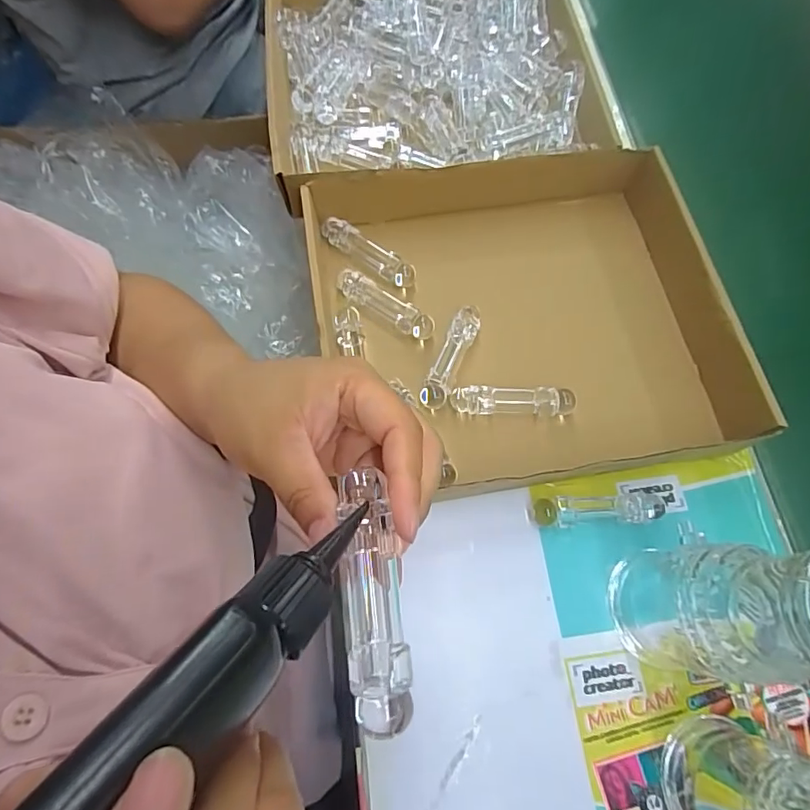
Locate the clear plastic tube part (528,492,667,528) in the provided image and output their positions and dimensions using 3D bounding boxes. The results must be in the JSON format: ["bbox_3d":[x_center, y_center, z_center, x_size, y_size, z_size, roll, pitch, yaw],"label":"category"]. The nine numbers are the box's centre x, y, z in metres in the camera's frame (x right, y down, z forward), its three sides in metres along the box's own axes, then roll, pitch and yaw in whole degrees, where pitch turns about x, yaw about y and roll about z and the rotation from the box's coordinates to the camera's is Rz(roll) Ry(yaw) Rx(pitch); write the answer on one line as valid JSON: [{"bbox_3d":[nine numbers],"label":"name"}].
[{"bbox_3d":[0.142,0.078,0.381,0.095,0.022,0.022,-3,69,-2],"label":"clear plastic tube part"}]

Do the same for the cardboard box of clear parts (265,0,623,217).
[{"bbox_3d":[0.022,-0.331,0.516,0.318,0.055,0.289,-11,70,-6],"label":"cardboard box of clear parts"}]

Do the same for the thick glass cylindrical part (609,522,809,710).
[{"bbox_3d":[0.185,0.119,0.292,0.073,0.165,0.086,8,69,2],"label":"thick glass cylindrical part"}]

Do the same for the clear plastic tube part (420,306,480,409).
[{"bbox_3d":[0.038,-0.039,0.421,0.022,0.017,0.090,22,70,7],"label":"clear plastic tube part"}]

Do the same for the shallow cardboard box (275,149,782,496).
[{"bbox_3d":[0.092,-0.074,0.421,0.315,0.056,0.270,-8,69,-4],"label":"shallow cardboard box"}]

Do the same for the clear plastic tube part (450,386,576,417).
[{"bbox_3d":[0.085,-0.002,0.409,0.094,0.021,0.019,2,69,0],"label":"clear plastic tube part"}]

